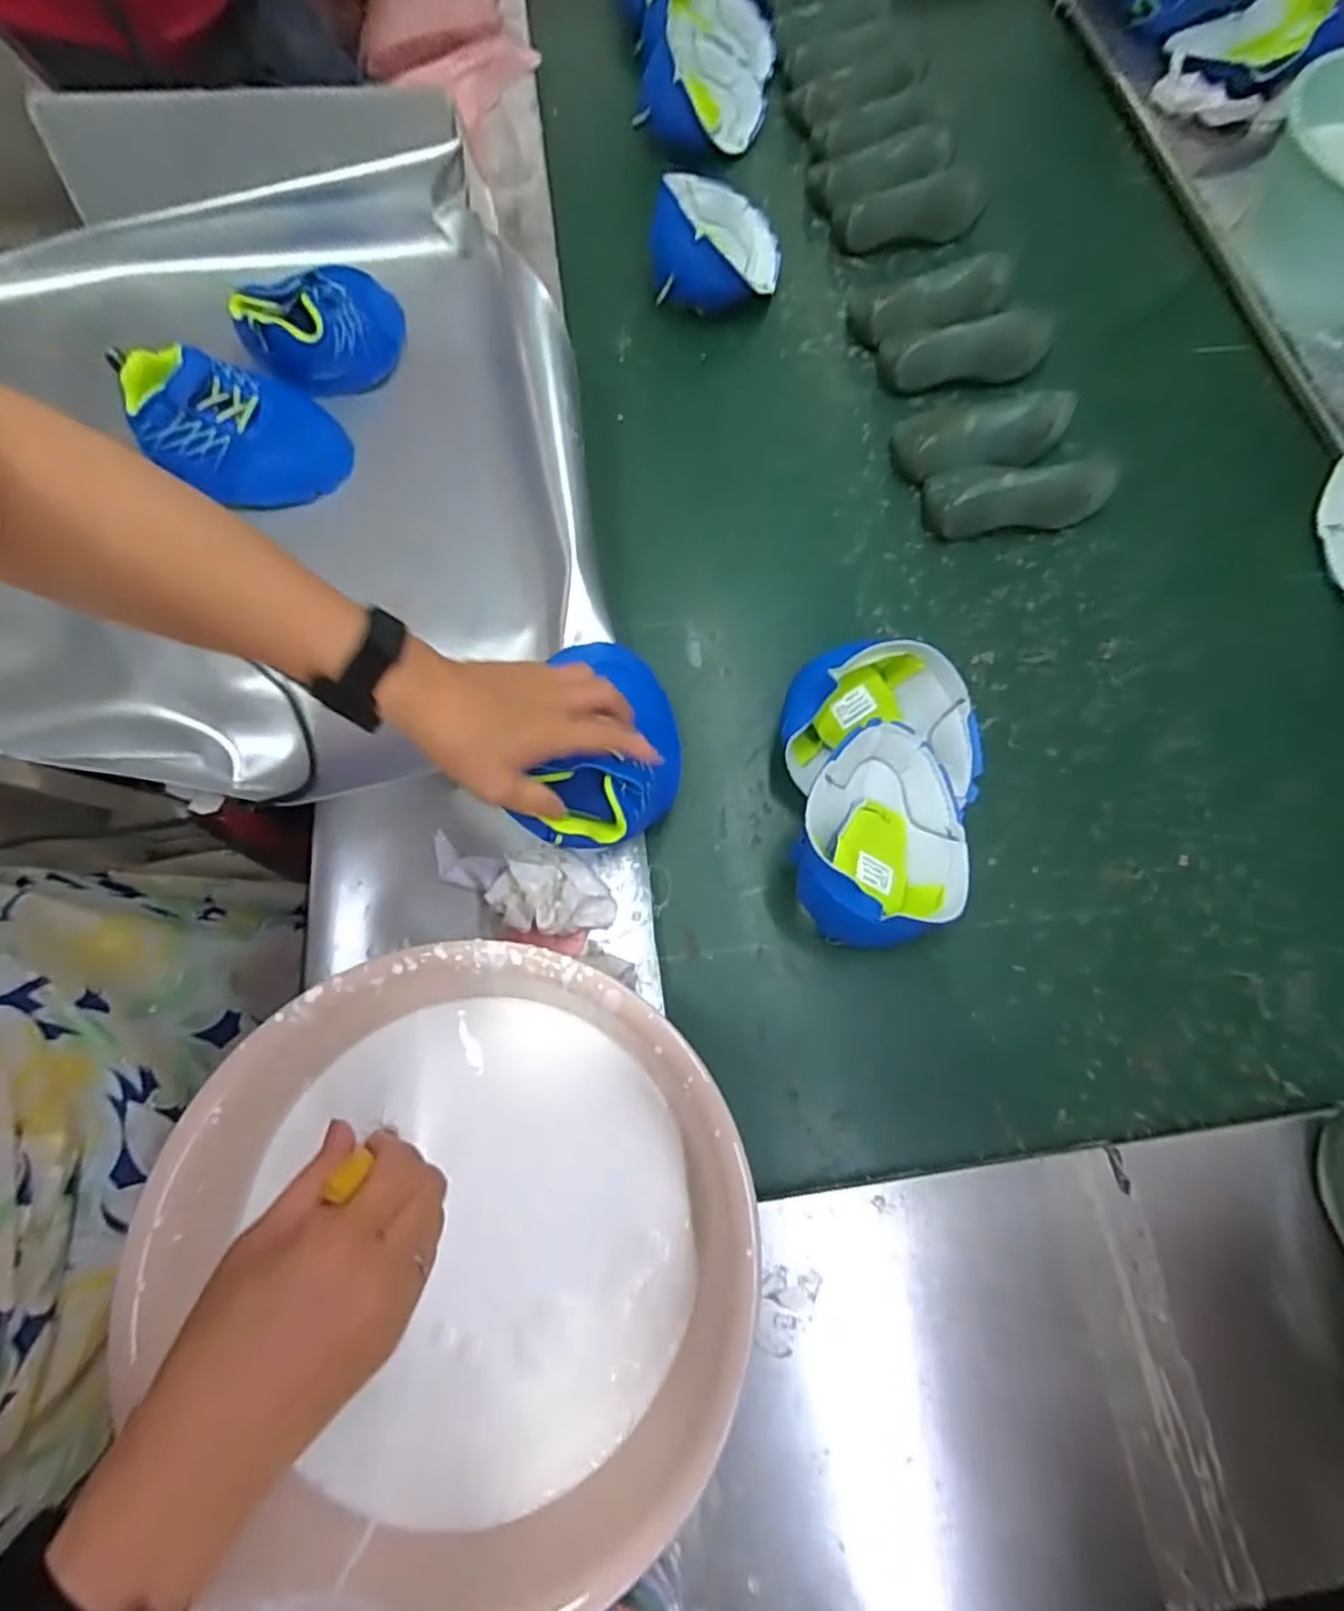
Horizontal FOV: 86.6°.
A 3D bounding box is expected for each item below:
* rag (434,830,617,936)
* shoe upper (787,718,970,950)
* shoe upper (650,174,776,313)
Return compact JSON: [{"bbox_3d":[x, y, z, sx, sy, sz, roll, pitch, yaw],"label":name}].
[{"bbox_3d":[-0.114,0.059,0.521,0.139,0.044,0.066,7,70,1],"label":"rag"},{"bbox_3d":[0.166,0.023,0.549,0.131,0.096,0.176,21,71,5],"label":"shoe upper"},{"bbox_3d":[0.052,-0.624,0.791,0.132,0.087,0.168,12,70,3],"label":"shoe upper"}]

